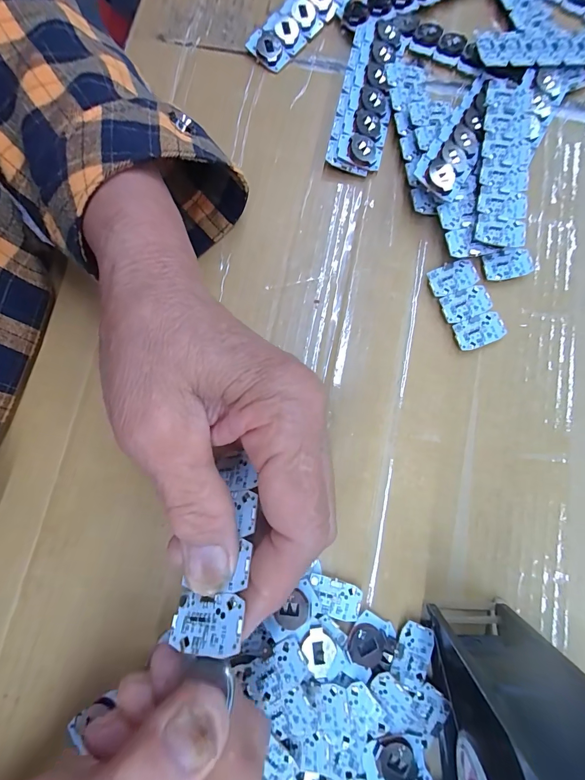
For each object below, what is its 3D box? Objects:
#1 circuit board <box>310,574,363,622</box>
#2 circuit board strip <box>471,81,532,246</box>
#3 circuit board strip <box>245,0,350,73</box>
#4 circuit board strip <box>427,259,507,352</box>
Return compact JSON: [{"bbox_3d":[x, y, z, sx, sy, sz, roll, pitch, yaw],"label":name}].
[{"bbox_3d":[0.022,0.109,0.182,0.028,0.004,0.018,15,81,4],"label":"circuit board"},{"bbox_3d":[0.130,-0.139,0.213,0.030,0.008,0.106,10,80,3],"label":"circuit board strip"},{"bbox_3d":[0.012,-0.270,0.247,0.033,0.016,0.106,37,83,7],"label":"circuit board strip"},{"bbox_3d":[0.105,-0.051,0.212,0.029,0.008,0.053,-21,80,-3],"label":"circuit board strip"}]

